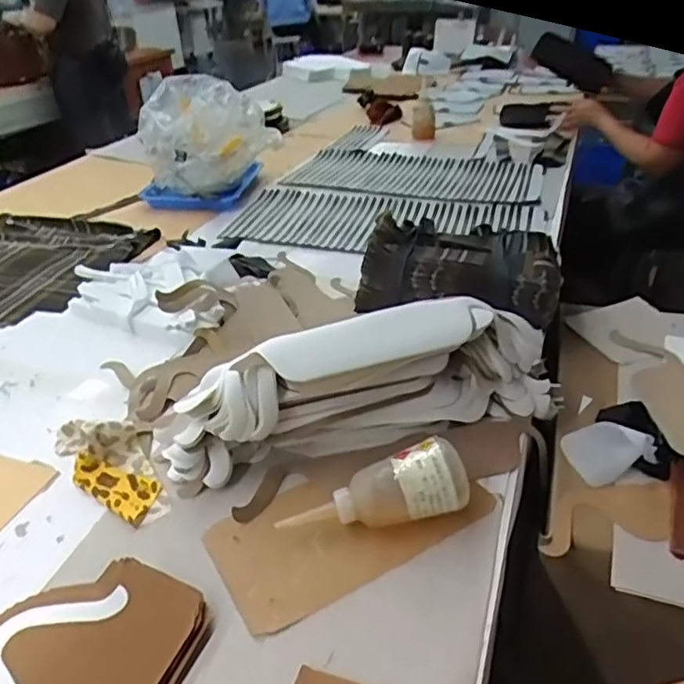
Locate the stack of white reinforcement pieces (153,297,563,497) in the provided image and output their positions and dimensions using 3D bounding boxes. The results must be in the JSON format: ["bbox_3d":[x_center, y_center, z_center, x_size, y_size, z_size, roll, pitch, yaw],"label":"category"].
[{"bbox_3d":[0.031,0.048,0.642,0.449,0.125,0.085,-12,34,-15],"label":"stack of white reinforcement pieces"}]

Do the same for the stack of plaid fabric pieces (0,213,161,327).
[{"bbox_3d":[-0.558,-0.143,1.058,0.376,0.034,0.375,7,34,14],"label":"stack of plaid fabric pieces"}]

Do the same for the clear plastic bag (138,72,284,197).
[{"bbox_3d":[-0.290,-0.449,1.327,0.280,0.199,0.199,-15,35,-19],"label":"clear plastic bag"}]

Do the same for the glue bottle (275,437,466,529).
[{"bbox_3d":[0.028,0.139,0.553,0.171,0.048,0.055,-18,33,2],"label":"glue bottle"}]

